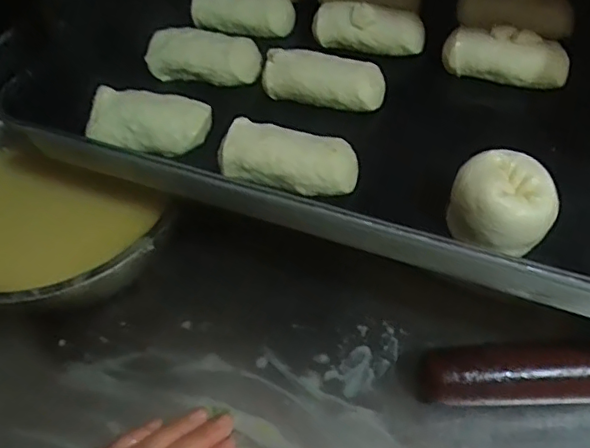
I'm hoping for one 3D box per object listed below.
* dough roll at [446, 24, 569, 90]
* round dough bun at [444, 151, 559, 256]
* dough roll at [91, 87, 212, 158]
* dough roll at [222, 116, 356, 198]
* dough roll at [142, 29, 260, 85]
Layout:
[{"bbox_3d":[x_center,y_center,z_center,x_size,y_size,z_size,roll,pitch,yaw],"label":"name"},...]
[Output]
[{"bbox_3d":[0.164,-0.130,0.450,0.093,0.035,0.031,6,50,10],"label":"dough roll"},{"bbox_3d":[0.122,-0.013,0.345,0.058,0.039,0.051,28,57,25],"label":"round dough bun"},{"bbox_3d":[-0.108,-0.074,0.431,0.086,0.029,0.044,6,50,9],"label":"dough roll"},{"bbox_3d":[-0.004,-0.046,0.390,0.089,0.034,0.043,5,50,9],"label":"dough roll"},{"bbox_3d":[-0.077,-0.138,0.479,0.095,0.036,0.032,10,51,13],"label":"dough roll"}]

